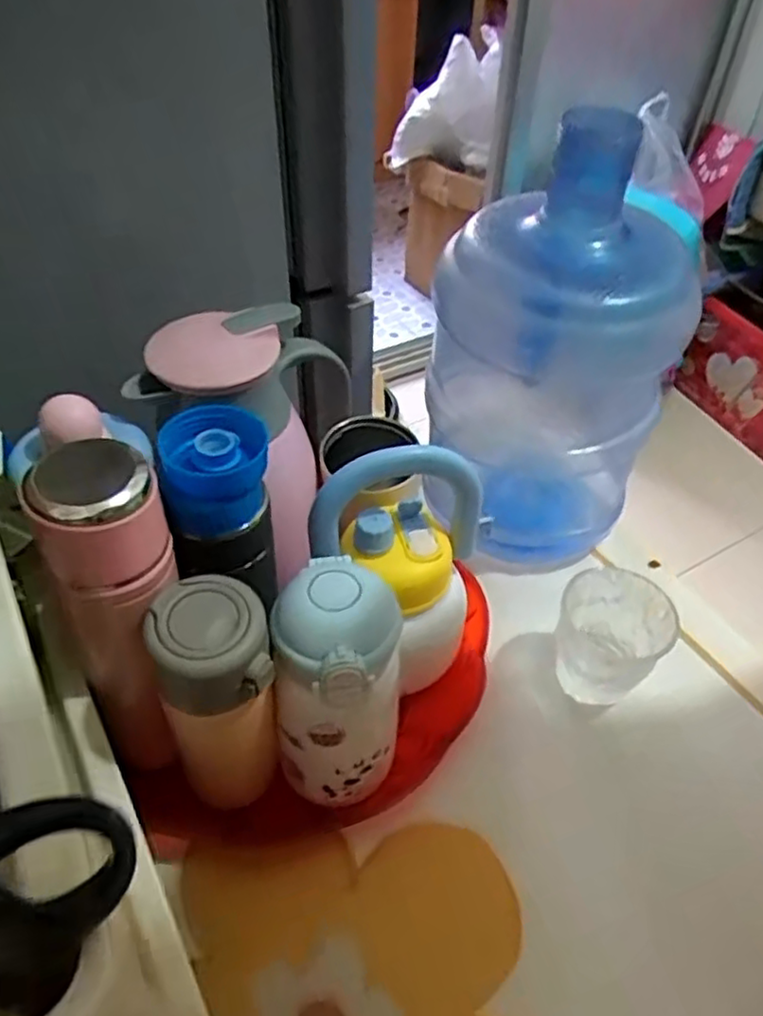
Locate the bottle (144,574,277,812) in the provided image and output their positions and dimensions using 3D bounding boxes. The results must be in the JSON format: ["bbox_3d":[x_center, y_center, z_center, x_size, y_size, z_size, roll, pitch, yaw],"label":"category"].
[{"bbox_3d":[-0.093,0.126,0.410,0.063,0.191,0.062,2,45,-2],"label":"bottle"}]

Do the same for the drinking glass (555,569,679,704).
[{"bbox_3d":[0.173,0.098,0.521,0.077,0.073,0.078,2,45,-2],"label":"drinking glass"}]

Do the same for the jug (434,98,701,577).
[{"bbox_3d":[0.137,-0.117,0.548,0.188,0.312,0.169,7,45,4],"label":"jug"}]

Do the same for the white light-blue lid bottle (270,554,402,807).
[{"bbox_3d":[-0.027,0.115,0.429,0.076,0.179,0.095,-4,45,-7],"label":"white light-blue lid bottle"}]

